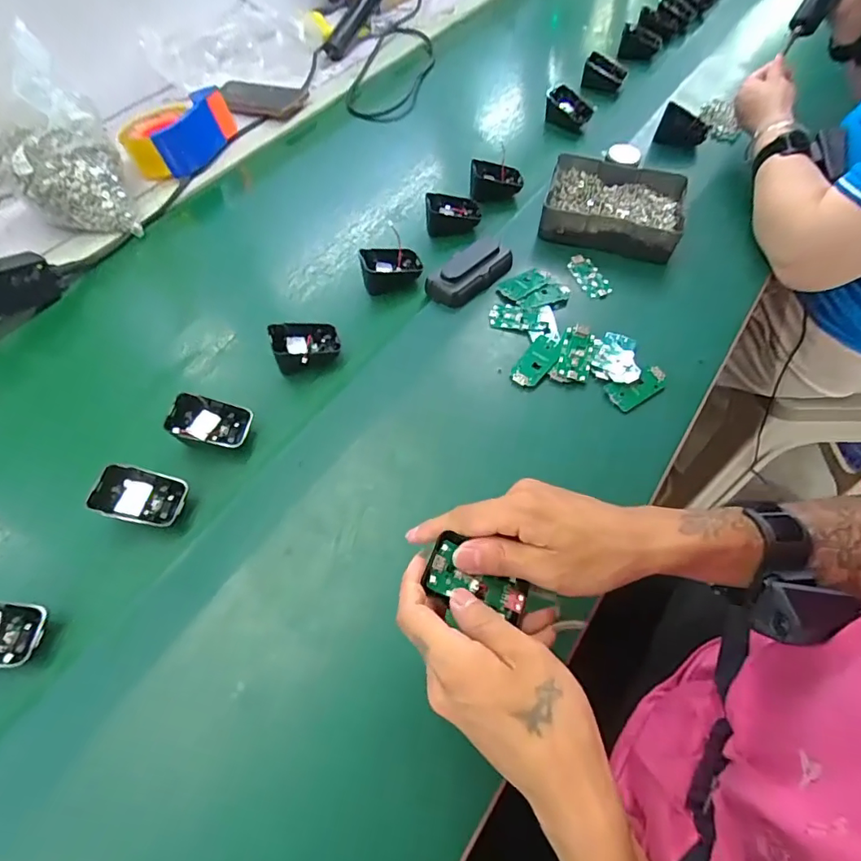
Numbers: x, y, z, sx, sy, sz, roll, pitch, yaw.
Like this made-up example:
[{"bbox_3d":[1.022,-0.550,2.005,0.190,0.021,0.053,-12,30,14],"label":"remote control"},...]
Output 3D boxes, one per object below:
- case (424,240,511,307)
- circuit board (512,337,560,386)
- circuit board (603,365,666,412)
[{"bbox_3d":[0.047,-0.180,0.555,0.101,0.028,0.044,-41,68,-17],"label":"case"},{"bbox_3d":[0.107,-0.071,0.502,0.030,0.005,0.059,31,68,17],"label":"circuit board"},{"bbox_3d":[0.206,-0.043,0.490,0.062,0.007,0.031,-25,73,-15],"label":"circuit board"}]

